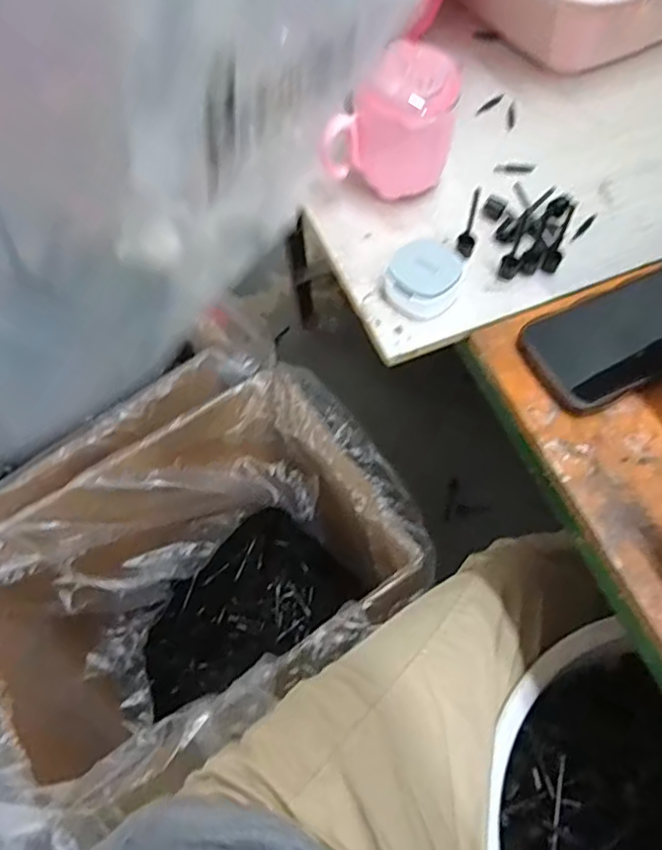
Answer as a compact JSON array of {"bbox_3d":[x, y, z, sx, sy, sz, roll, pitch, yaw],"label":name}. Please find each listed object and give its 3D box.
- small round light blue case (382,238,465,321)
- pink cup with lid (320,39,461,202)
[{"bbox_3d":[0.069,-0.109,0.463,0.049,0.034,0.051,-1,63,2],"label":"small round light blue case"},{"bbox_3d":[0.048,-0.233,0.488,0.099,0.103,0.072,5,63,5],"label":"pink cup with lid"}]

